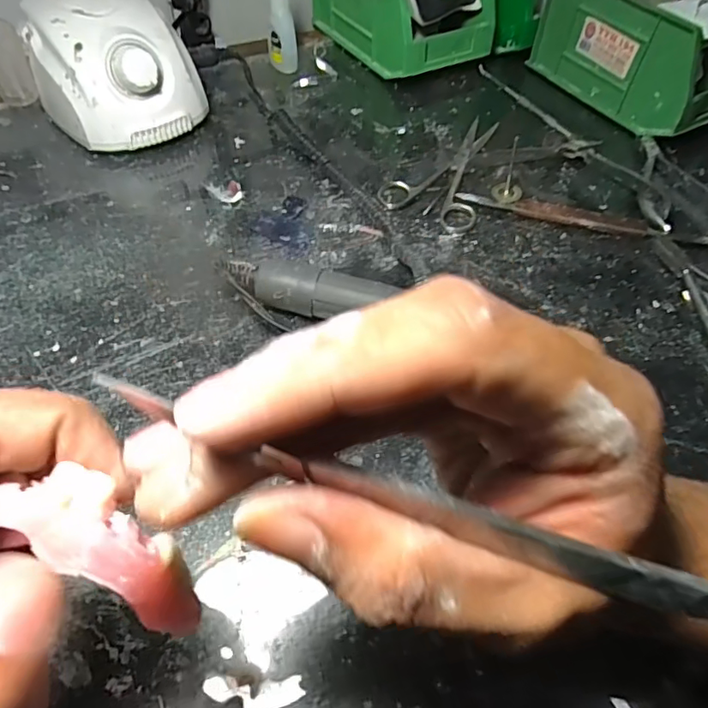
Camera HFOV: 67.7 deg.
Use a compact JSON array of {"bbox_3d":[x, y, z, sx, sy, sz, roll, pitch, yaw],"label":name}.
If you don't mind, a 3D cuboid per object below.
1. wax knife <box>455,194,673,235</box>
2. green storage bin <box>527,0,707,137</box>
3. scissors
[{"bbox_3d":[0.145,-0.097,0.370,0.143,0.012,0.015,13,54,6],"label":"wax knife"},{"bbox_3d":[0.254,-0.267,0.459,0.093,0.084,0.168,-23,58,-19],"label":"green storage bin"},{"bbox_3d":[0.067,-0.143,0.403,0.070,0.009,0.131,17,54,9],"label":"scissors"}]

